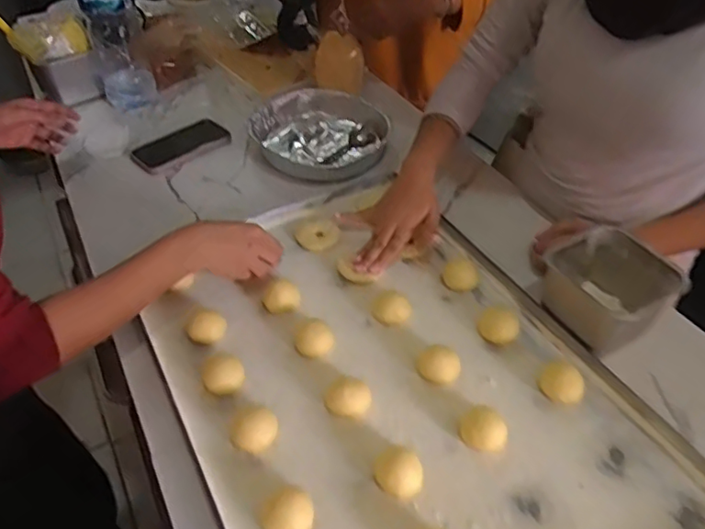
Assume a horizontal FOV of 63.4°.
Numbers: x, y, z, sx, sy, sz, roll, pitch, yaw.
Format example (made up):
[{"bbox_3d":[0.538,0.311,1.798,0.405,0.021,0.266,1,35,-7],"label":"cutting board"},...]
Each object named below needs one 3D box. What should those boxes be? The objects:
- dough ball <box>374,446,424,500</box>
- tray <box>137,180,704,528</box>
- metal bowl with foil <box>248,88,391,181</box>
[{"bbox_3d":[0.043,0.190,0.523,0.044,0.025,0.043,2,43,-1],"label":"dough ball"},{"bbox_3d":[0.043,0.127,0.593,0.408,0.031,0.586,-21,48,-23],"label":"tray"},{"bbox_3d":[-0.048,-0.213,0.913,0.191,0.047,0.210,-30,52,-30],"label":"metal bowl with foil"}]

